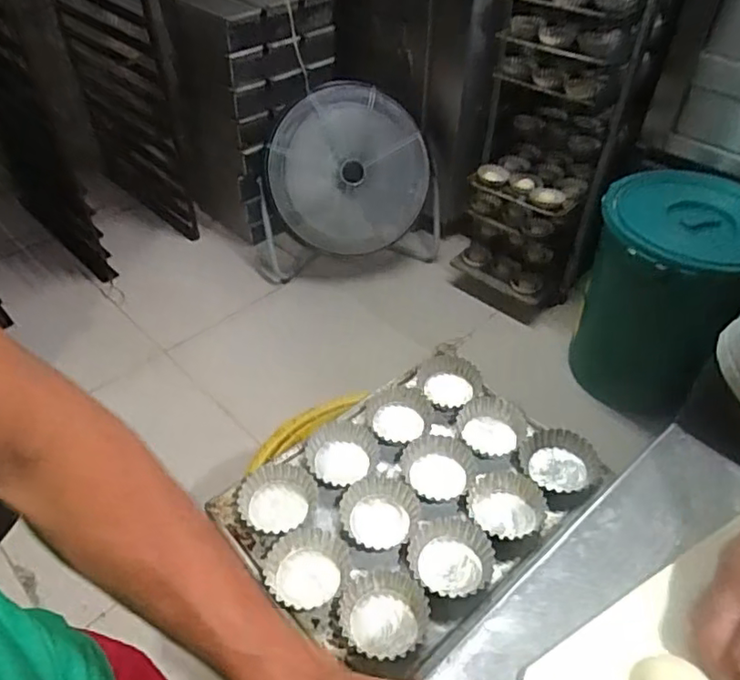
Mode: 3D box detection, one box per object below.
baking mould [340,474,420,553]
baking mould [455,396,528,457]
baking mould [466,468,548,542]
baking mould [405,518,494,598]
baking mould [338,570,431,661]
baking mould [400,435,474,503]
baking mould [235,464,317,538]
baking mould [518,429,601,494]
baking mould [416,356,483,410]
[{"bbox_3d":[0.013,0.233,0.769,0.100,0.045,0.104,-5,45,-6],"label":"baking mould"},{"bbox_3d":[0.179,0.140,0.876,0.101,0.042,0.108,20,48,18],"label":"baking mould"},{"bbox_3d":[0.175,0.222,0.776,0.098,0.050,0.102,0,45,0],"label":"baking mould"},{"bbox_3d":[0.098,0.267,0.722,0.098,0.031,0.100,0,45,0],"label":"baking mould"},{"bbox_3d":[0.015,0.312,0.673,0.097,0.025,0.089,0,45,0],"label":"baking mould"},{"bbox_3d":[0.092,0.181,0.814,0.095,0.029,0.092,0,45,0],"label":"baking mould"},{"bbox_3d":[-0.126,0.214,0.786,0.094,0.027,0.108,17,47,16],"label":"baking mould"},{"bbox_3d":[0.262,0.172,0.818,0.105,0.030,0.098,-10,45,-10],"label":"baking mould"},{"bbox_3d":[0.124,0.075,0.934,0.101,0.041,0.105,-11,46,-12],"label":"baking mould"}]

